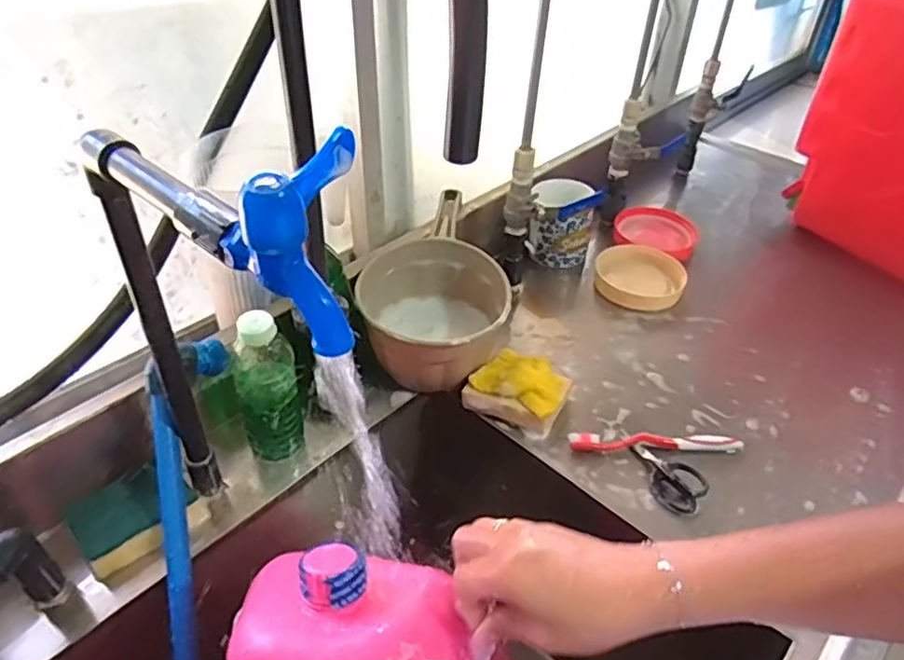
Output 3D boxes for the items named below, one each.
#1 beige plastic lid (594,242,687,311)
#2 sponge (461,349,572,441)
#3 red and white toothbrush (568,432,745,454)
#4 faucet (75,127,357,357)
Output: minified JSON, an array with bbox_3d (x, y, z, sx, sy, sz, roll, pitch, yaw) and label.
[{"bbox_3d":[0.256,-0.072,0.888,0.114,0.036,0.107,1,40,-1],"label":"beige plastic lid"},{"bbox_3d":[0.076,0.065,0.713,0.103,0.049,0.087,26,46,27],"label":"sponge"},{"bbox_3d":[0.217,0.119,0.686,0.185,0.017,0.020,-1,40,-3],"label":"red and white toothbrush"},{"bbox_3d":[-0.130,-0.080,0.342,0.224,0.088,0.065,24,45,25],"label":"faucet"}]

